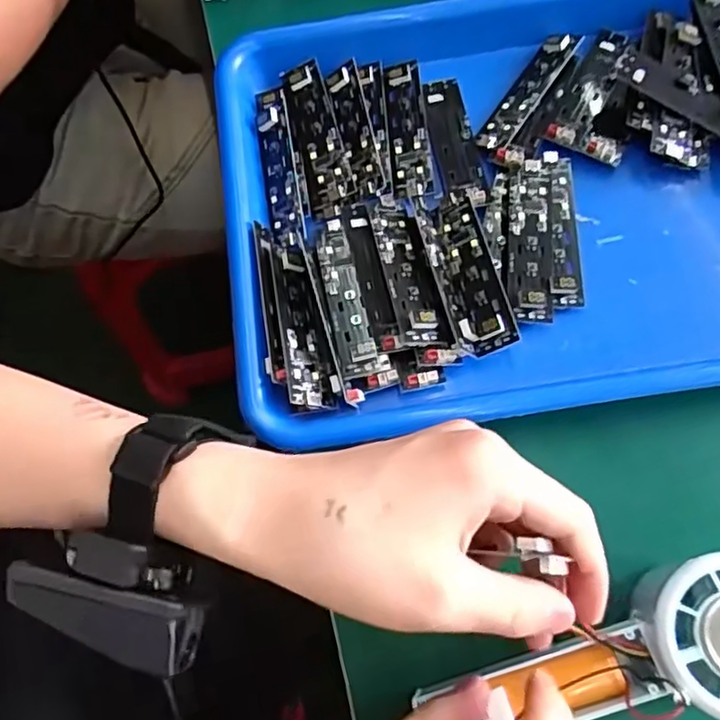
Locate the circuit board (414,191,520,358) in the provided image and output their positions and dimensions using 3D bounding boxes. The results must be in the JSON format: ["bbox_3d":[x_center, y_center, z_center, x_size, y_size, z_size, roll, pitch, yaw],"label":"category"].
[{"bbox_3d":[0.053,-0.048,0.329,0.032,0.013,0.093,-14,71,-3],"label":"circuit board"}]

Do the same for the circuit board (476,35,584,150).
[{"bbox_3d":[0.097,-0.156,0.368,0.018,0.011,0.085,33,75,13],"label":"circuit board"}]

